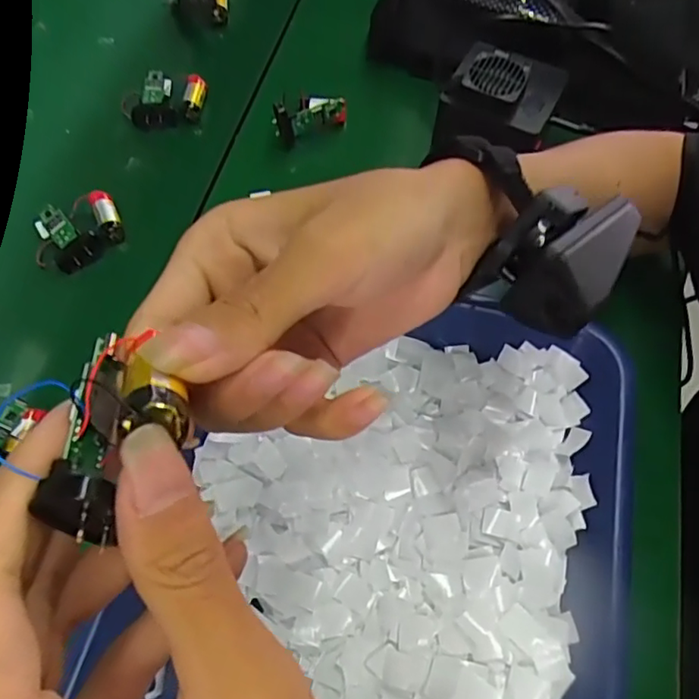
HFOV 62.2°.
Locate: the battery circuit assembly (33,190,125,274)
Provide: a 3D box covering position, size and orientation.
[{"bbox_3d":[-0.188,-0.081,0.401,0.062,0.017,0.049,-36,70,-15],"label":"battery circuit assembly"}]

